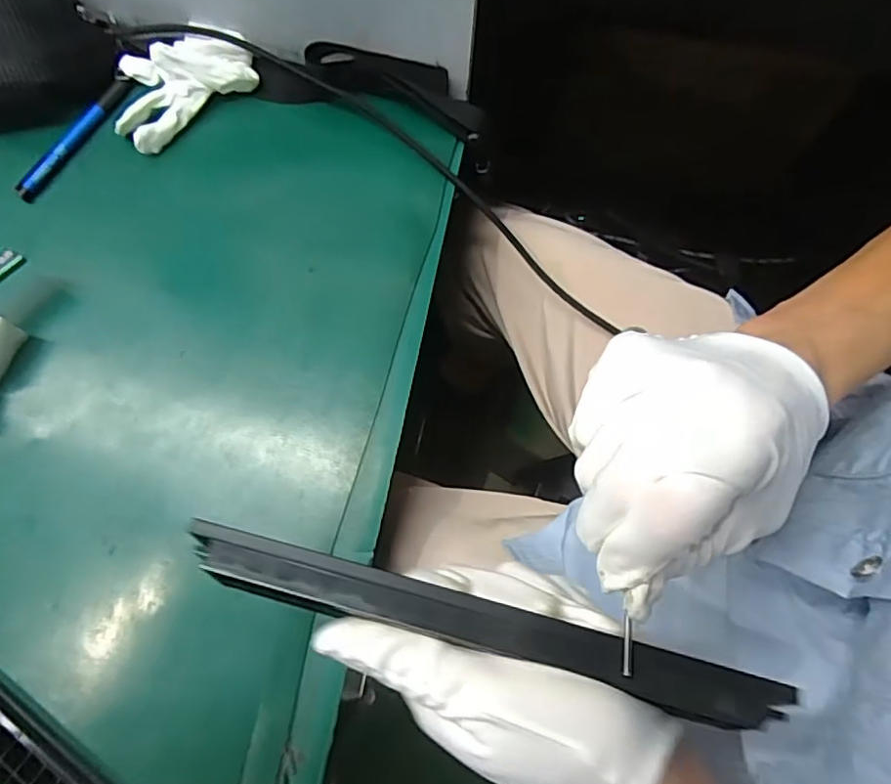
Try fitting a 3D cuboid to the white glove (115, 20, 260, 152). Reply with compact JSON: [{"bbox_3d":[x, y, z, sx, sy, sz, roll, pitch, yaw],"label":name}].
[{"bbox_3d":[-0.204,-0.241,0.443,0.109,0.033,0.071,-35,78,-11],"label":"white glove"}]

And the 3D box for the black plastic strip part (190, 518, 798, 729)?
[{"bbox_3d":[0.013,0.084,0.213,0.215,0.009,0.019,14,74,3],"label":"black plastic strip part"}]

